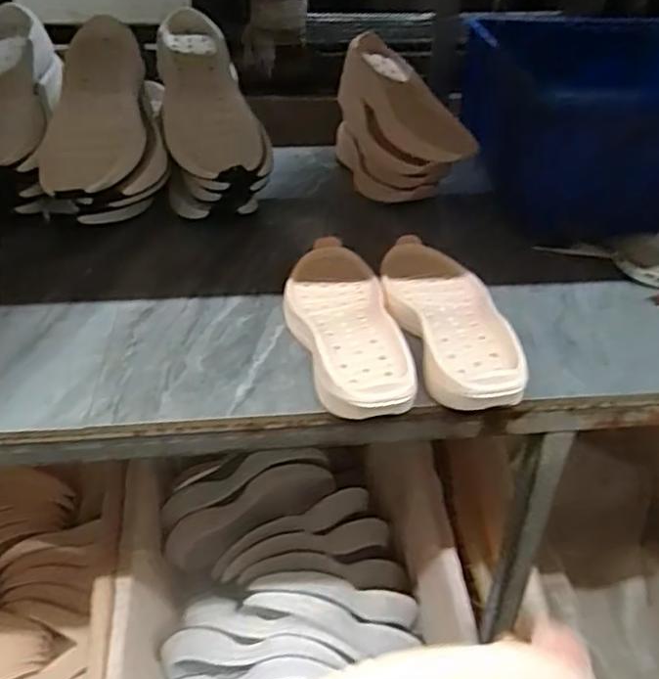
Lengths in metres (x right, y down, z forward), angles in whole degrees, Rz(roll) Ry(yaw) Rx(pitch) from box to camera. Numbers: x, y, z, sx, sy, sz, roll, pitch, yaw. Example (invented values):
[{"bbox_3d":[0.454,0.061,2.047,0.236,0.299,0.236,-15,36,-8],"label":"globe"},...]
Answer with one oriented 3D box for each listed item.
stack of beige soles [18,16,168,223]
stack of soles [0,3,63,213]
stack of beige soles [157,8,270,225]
[{"bbox_3d":[-0.287,-0.268,0.840,0.171,0.121,0.294,-3,63,-4],"label":"stack of beige soles"},{"bbox_3d":[-0.407,-0.300,0.838,0.105,0.068,0.300,-5,63,-6],"label":"stack of soles"},{"bbox_3d":[-0.161,-0.297,0.855,0.126,0.101,0.294,-10,68,-13],"label":"stack of beige soles"}]

